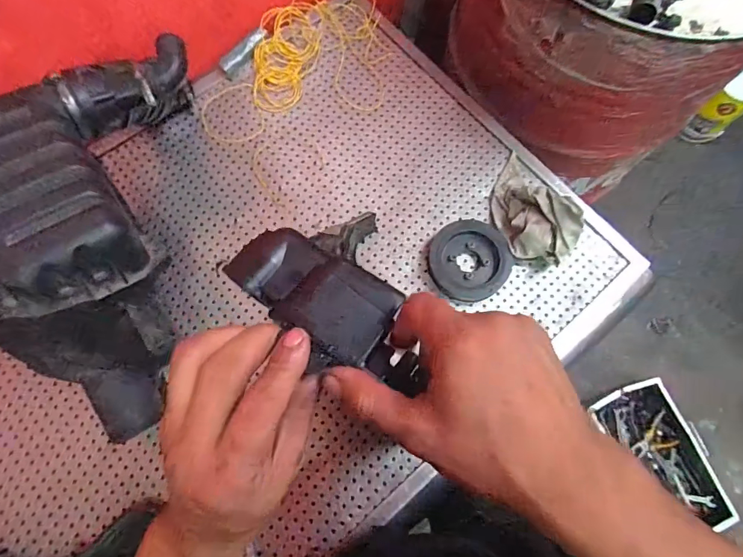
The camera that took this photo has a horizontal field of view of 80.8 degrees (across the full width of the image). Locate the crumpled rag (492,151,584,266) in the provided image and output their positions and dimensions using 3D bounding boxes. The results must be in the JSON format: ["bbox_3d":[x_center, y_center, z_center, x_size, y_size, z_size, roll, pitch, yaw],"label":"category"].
[{"bbox_3d":[0.271,-0.130,0.753,0.098,0.091,0.206,-14,74,-6],"label":"crumpled rag"}]

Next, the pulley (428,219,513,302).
[{"bbox_3d":[0.169,-0.035,0.759,0.136,0.031,0.143,1,73,-2],"label":"pulley"}]

